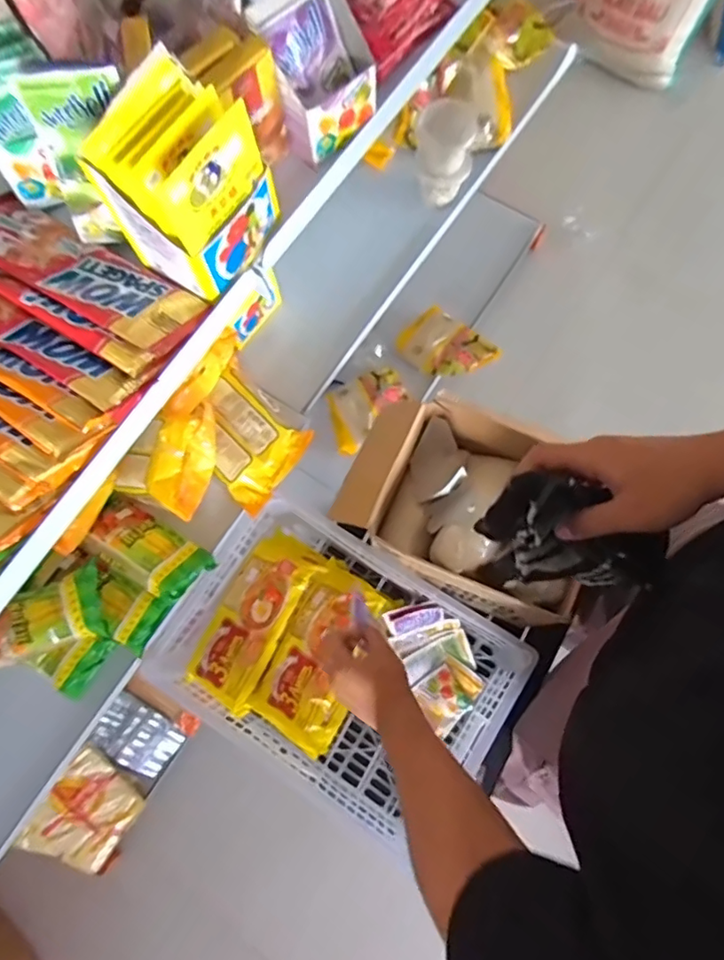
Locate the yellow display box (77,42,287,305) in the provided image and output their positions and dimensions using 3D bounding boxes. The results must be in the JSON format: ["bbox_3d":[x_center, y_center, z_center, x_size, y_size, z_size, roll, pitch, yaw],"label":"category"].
[{"bbox_3d":[-0.140,-0.239,0.461,0.084,0.126,0.109,29,77,9],"label":"yellow display box"}]

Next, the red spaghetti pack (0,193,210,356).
[{"bbox_3d":[-0.259,-0.189,0.512,0.247,0.020,0.078,30,57,10],"label":"red spaghetti pack"}]

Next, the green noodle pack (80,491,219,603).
[{"bbox_3d":[-0.294,0.093,0.763,0.165,0.048,0.083,31,77,10],"label":"green noodle pack"}]

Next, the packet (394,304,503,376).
[{"bbox_3d":[0.193,-0.301,1.283,0.188,0.051,0.140,40,79,12],"label":"packet"}]

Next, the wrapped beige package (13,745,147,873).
[{"bbox_3d":[-0.502,0.613,1.043,0.178,0.019,0.186,44,75,-28],"label":"wrapped beige package"}]

